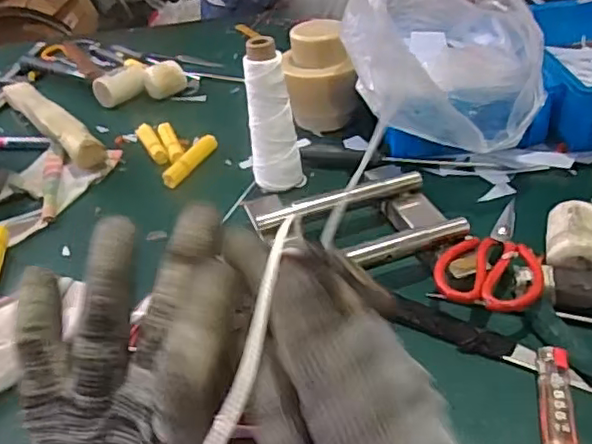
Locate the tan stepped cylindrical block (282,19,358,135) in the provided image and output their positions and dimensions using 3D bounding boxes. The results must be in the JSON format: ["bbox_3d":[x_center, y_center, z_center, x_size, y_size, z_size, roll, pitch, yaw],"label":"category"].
[{"bbox_3d":[0.029,-0.181,0.786,0.088,0.121,0.087,-7,36,0],"label":"tan stepped cylindrical block"}]

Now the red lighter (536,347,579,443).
[{"bbox_3d":[0.189,0.128,0.441,0.023,0.011,0.091,4,37,14],"label":"red lighter"}]

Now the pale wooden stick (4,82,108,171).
[{"bbox_3d":[-0.347,-0.147,0.858,0.041,0.036,0.325,-29,43,-26],"label":"pale wooden stick"}]

